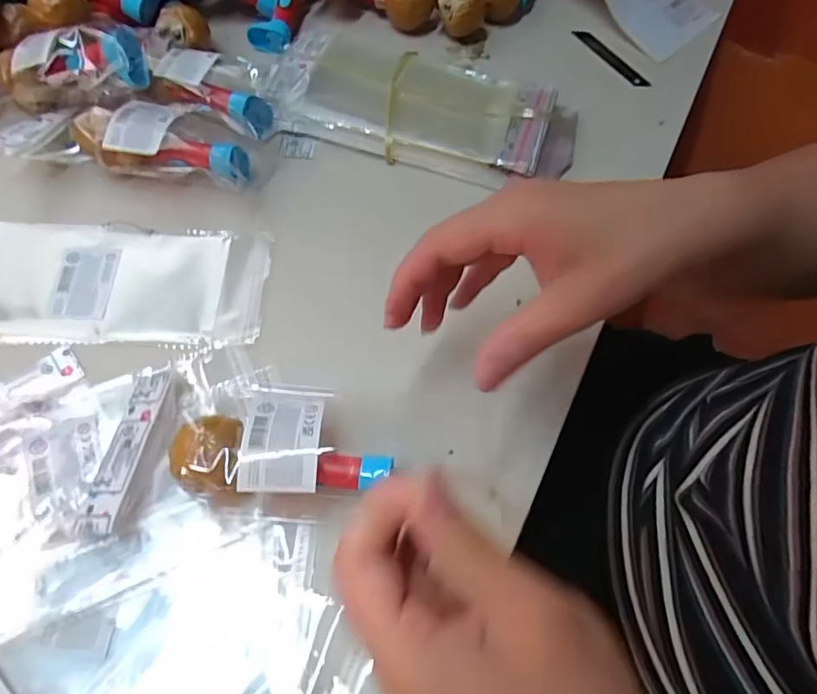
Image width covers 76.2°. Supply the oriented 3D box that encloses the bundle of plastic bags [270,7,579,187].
[{"bbox_3d":[0.016,-0.226,0.457,0.258,0.024,0.158,12,62,3],"label":"bundle of plastic bags"}]

